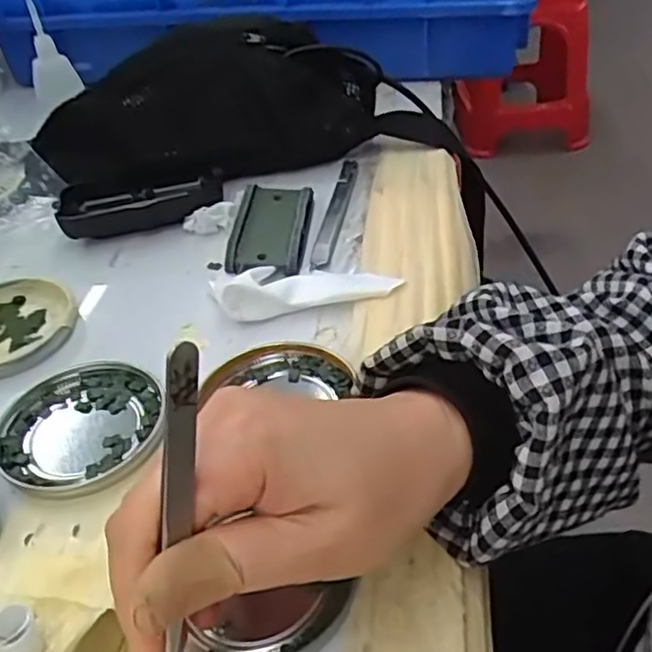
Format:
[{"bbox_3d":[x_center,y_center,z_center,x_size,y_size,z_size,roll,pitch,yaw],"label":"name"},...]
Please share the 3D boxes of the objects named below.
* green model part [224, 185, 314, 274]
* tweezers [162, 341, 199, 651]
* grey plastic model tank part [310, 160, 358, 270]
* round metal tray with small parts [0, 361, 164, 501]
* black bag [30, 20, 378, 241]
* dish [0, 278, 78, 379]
[{"bbox_3d":[-0.035,-0.065,0.435,0.045,0.019,0.087,0,41,8],"label":"green model part"},{"bbox_3d":[-0.043,0.060,0.197,0.007,0.123,0.011,23,28,31],"label":"tweezers"},{"bbox_3d":[0.008,-0.080,0.462,0.011,0.005,0.137,2,41,11],"label":"grey plastic model tank part"},{"bbox_3d":[-0.118,0.049,0.325,0.076,0.009,0.078,-4,40,4],"label":"round metal tray with small parts"},{"bbox_3d":[-0.085,-0.159,0.500,0.249,0.093,0.124,-22,42,-17],"label":"black bag"},{"bbox_3d":[-0.185,0.000,0.388,0.071,0.015,0.079,28,51,34],"label":"dish"}]

